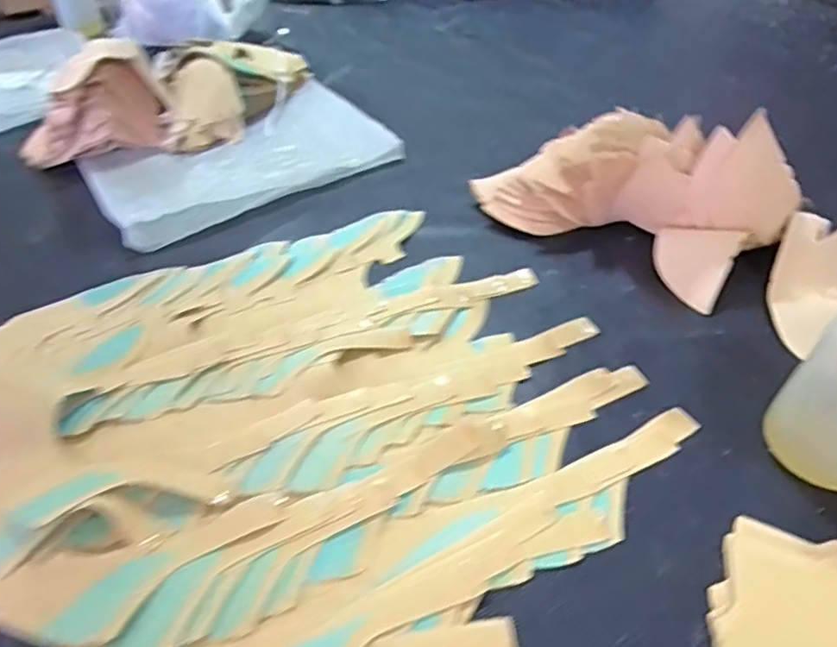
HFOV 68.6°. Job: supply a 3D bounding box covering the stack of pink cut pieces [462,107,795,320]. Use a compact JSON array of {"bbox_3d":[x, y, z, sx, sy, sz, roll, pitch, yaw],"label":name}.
[{"bbox_3d":[0.178,-0.128,0.508,0.238,0.097,0.145,28,53,31],"label":"stack of pink cut pieces"}]

